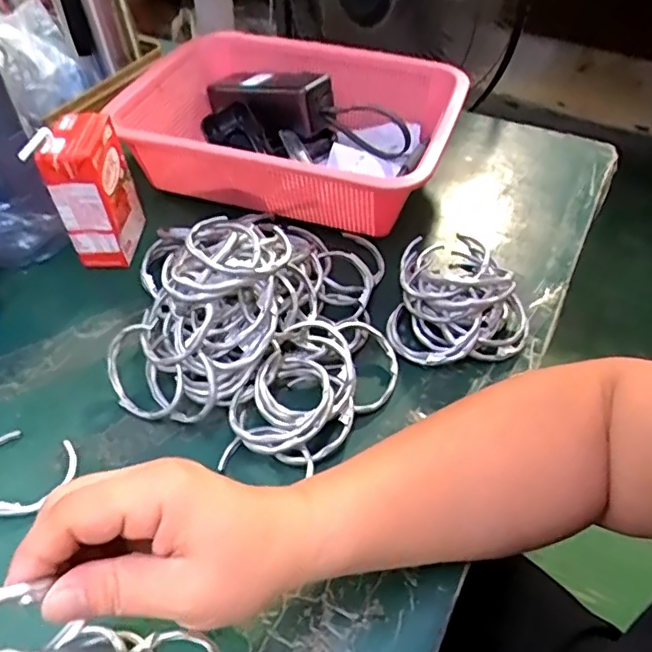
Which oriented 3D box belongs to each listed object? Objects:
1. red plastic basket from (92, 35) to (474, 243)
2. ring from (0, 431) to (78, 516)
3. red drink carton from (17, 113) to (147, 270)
[{"bbox_3d":[-0.030,-0.192,0.550,0.301,0.083,0.217,18,50,16],"label":"red plastic basket"},{"bbox_3d":[-0.194,0.092,0.360,0.065,0.005,0.054,11,48,9],"label":"ring"},{"bbox_3d":[-0.188,-0.108,0.466,0.043,0.113,0.073,3,47,2],"label":"red drink carton"}]

